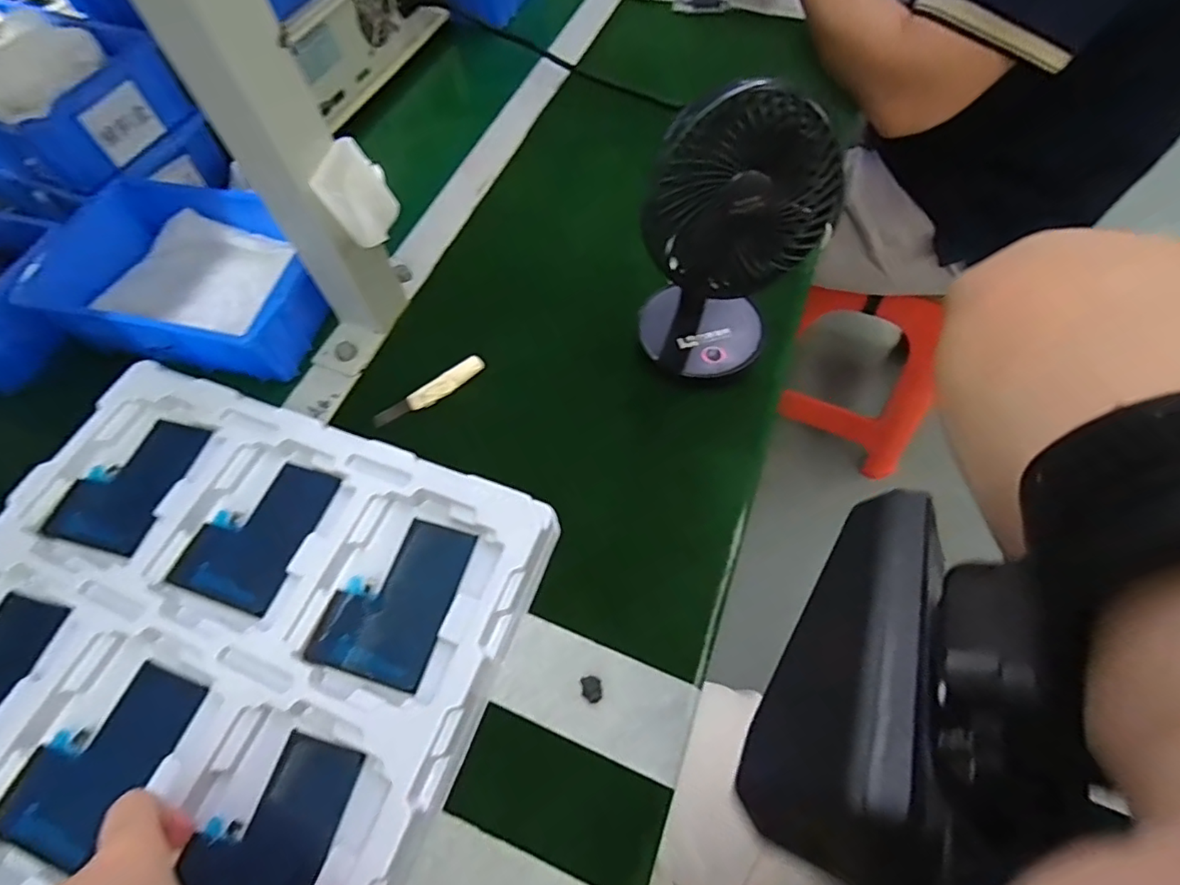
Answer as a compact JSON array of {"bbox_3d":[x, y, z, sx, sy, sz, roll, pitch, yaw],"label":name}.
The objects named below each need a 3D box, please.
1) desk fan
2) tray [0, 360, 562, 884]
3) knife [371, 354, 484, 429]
[{"bbox_3d":[0.081,-0.103,0.344,0.096,0.185,0.083,20,65,13],"label":"desk fan"},{"bbox_3d":[-0.216,0.111,0.325,0.322,0.035,0.270,18,65,12],"label":"tray"},{"bbox_3d":[-0.117,-0.036,0.412,0.088,0.014,0.014,-32,65,-13],"label":"knife"}]

